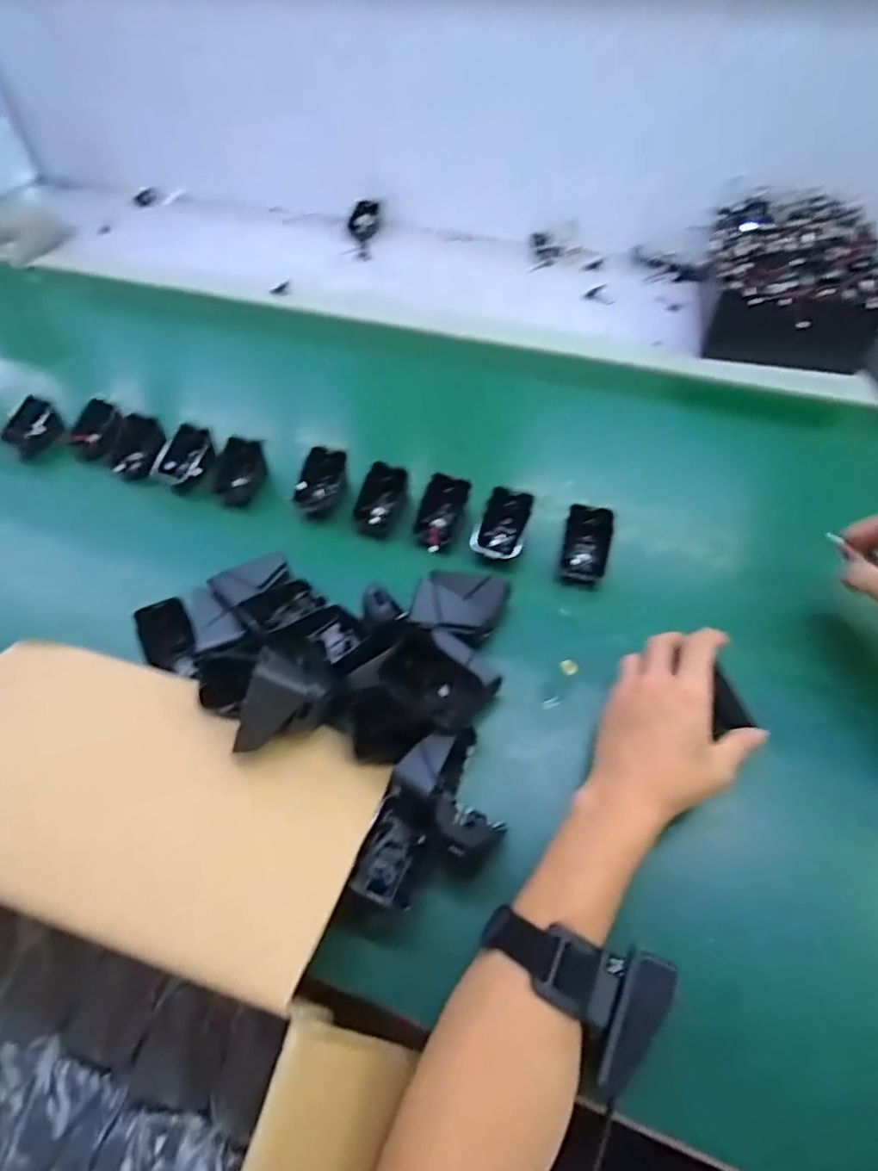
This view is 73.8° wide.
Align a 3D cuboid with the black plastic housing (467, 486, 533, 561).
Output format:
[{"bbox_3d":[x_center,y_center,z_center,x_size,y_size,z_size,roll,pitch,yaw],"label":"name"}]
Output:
[{"bbox_3d":[0.058,-0.056,0.544,0.047,0.028,0.063,13,57,12],"label":"black plastic housing"}]

